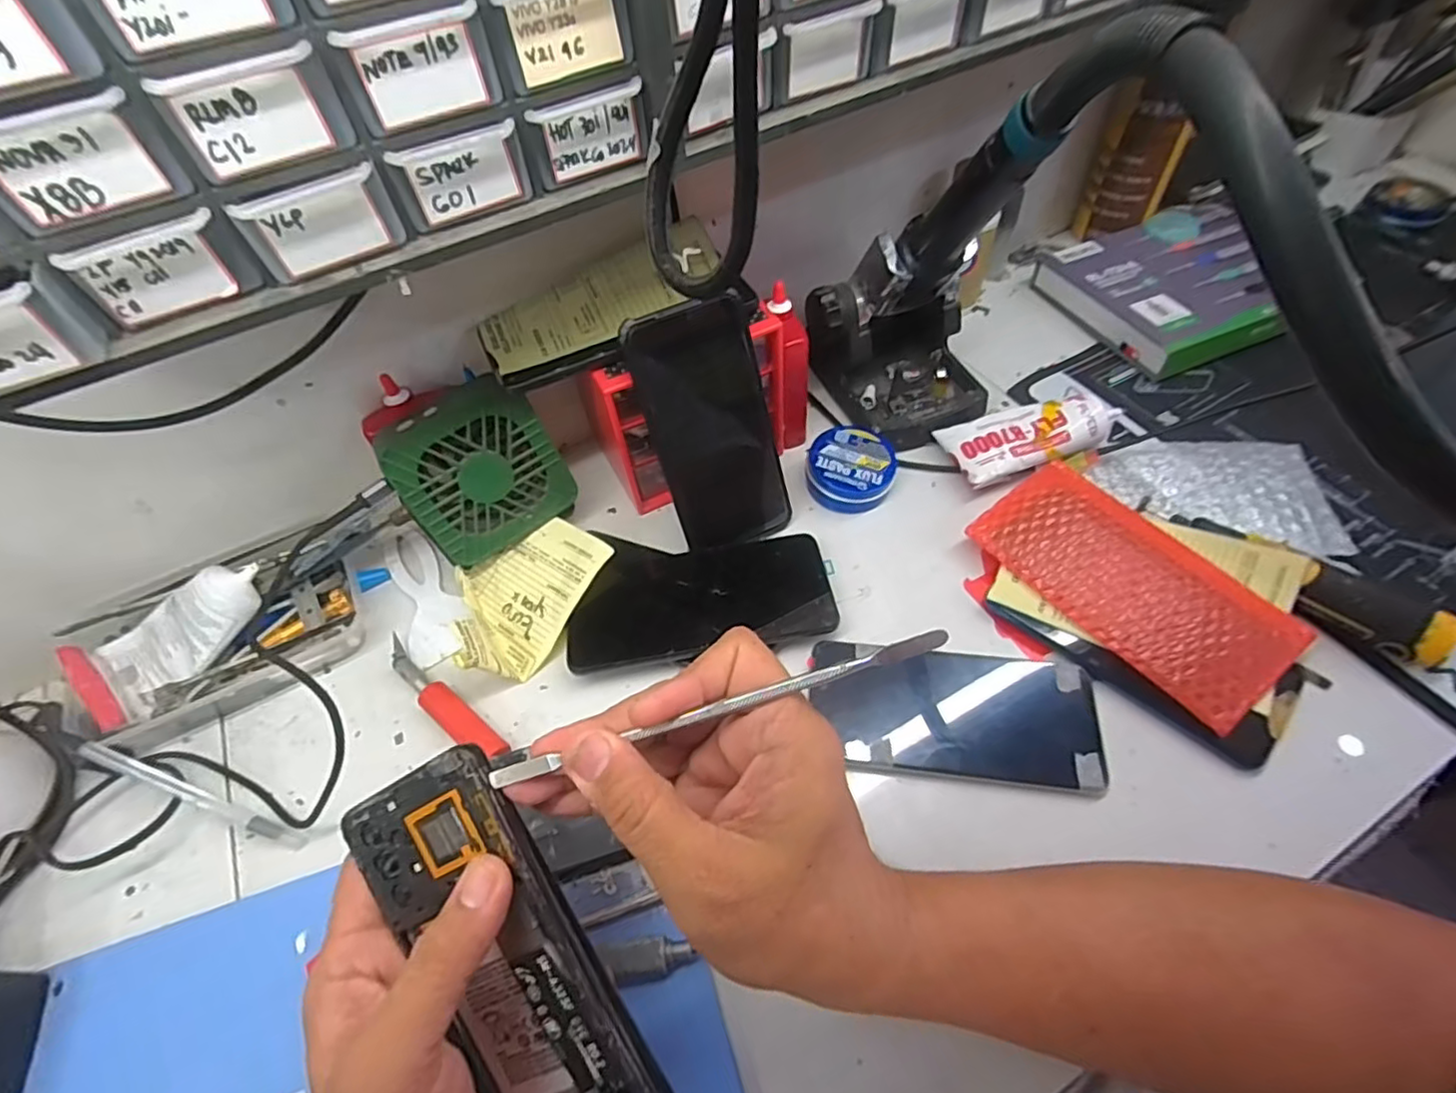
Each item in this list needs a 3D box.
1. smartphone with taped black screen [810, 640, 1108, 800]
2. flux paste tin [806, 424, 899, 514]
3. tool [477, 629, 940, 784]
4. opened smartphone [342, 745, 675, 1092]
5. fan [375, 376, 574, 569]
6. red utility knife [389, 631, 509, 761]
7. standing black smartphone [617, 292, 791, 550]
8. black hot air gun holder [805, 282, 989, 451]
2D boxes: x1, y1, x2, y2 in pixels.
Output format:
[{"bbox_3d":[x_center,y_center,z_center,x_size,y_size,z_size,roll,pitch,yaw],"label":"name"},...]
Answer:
[{"bbox_3d":[0.130,0.095,0.369,0.154,0.014,0.075,2,55,7],"label":"smartphone with taped black screen"},{"bbox_3d":[0.091,-0.056,0.475,0.062,0.030,0.062,-2,55,3],"label":"flux paste tin"},{"bbox_3d":[-0.005,0.059,0.232,0.169,0.007,0.006,-19,52,5],"label":"tool"},{"bbox_3d":[-0.083,0.155,0.240,0.072,0.011,0.155,-34,84,18],"label":"opened smartphone"},{"bbox_3d":[-0.163,-0.048,0.430,0.099,0.106,0.045,-36,37,-13],"label":"fan"},{"bbox_3d":[-0.177,0.094,0.398,0.113,0.015,0.019,31,63,24],"label":"red utility knife"},{"bbox_3d":[-0.008,-0.071,0.412,0.077,0.158,0.008,-24,32,-11],"label":"standing black smartphone"},{"bbox_3d":[0.134,-0.143,0.494,0.110,0.099,0.109,-26,57,-13],"label":"black hot air gun holder"}]

